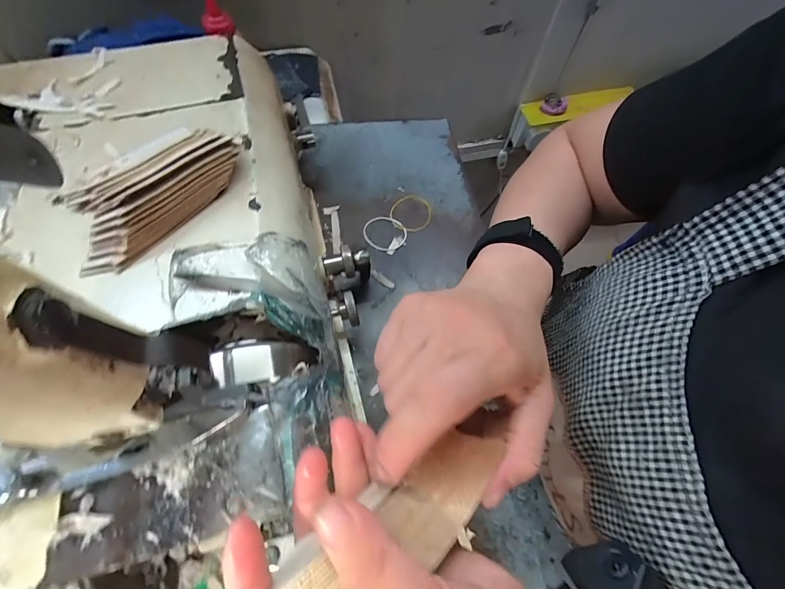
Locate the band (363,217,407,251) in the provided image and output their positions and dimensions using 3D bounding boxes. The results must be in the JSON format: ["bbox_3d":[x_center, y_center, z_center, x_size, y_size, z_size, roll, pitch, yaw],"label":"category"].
[{"bbox_3d":[-0.010,-0.077,0.443,0.055,0.004,0.048,11,64,3],"label":"band"}]

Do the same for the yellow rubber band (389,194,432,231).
[{"bbox_3d":[0.024,-0.105,0.458,0.052,0.004,0.056,1,64,-2],"label":"yellow rubber band"}]

